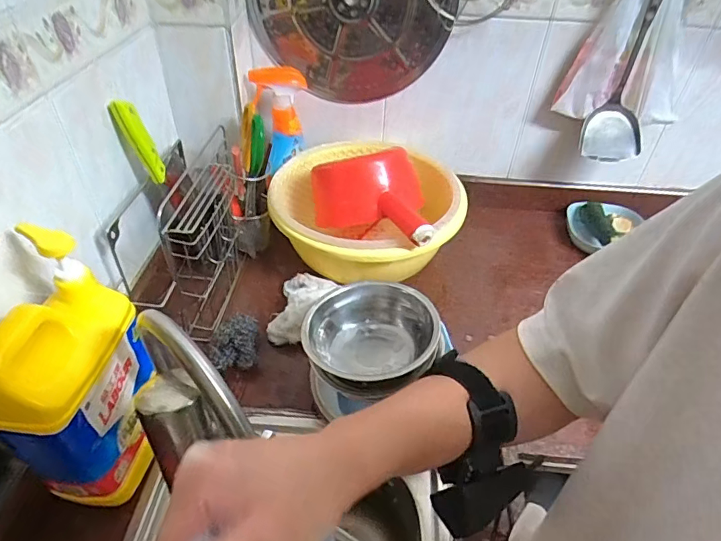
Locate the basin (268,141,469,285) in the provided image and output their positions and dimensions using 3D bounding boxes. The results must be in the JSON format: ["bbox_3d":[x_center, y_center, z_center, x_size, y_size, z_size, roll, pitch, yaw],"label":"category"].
[{"bbox_3d":[0.007,-0.090,0.818,0.316,0.114,0.288,1,43,-1],"label":"basin"}]

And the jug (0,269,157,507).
[{"bbox_3d":[-0.276,0.115,0.477,0.083,0.224,0.138,0,43,-2],"label":"jug"}]

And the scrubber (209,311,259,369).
[{"bbox_3d":[-0.179,0.105,0.681,0.065,0.048,0.071,1,43,-1],"label":"scrubber"}]

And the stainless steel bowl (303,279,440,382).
[{"bbox_3d":[0.012,0.074,0.560,0.148,0.074,0.150,1,43,-1],"label":"stainless steel bowl"}]

